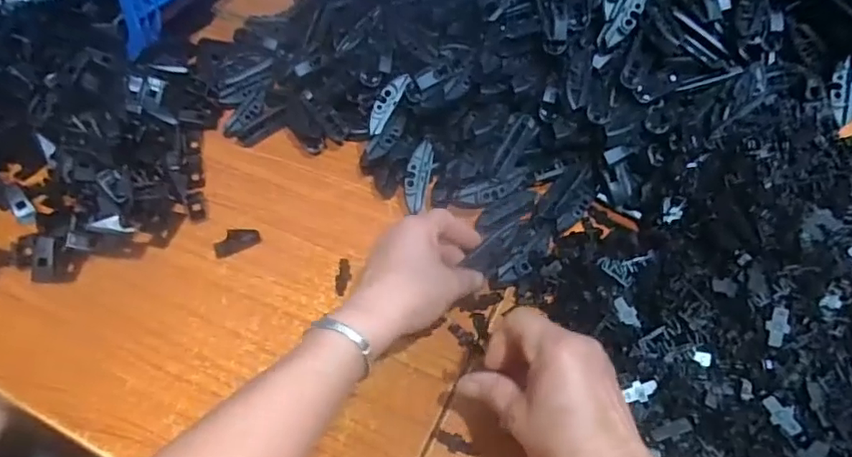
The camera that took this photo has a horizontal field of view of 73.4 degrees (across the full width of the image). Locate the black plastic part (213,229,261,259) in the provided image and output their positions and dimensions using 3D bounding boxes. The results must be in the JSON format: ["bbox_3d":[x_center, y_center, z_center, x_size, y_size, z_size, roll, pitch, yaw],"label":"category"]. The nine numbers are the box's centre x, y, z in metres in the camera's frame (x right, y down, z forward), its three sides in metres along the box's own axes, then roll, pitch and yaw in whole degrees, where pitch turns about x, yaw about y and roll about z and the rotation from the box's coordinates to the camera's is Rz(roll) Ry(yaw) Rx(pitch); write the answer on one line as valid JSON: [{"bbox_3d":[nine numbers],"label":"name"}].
[{"bbox_3d":[-0.175,0.011,0.526,0.042,0.011,0.020,-26,56,-20],"label":"black plastic part"}]

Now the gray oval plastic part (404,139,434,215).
[{"bbox_3d":[-0.007,-0.049,0.543,0.023,0.016,0.068,10,81,10],"label":"gray oval plastic part"}]

